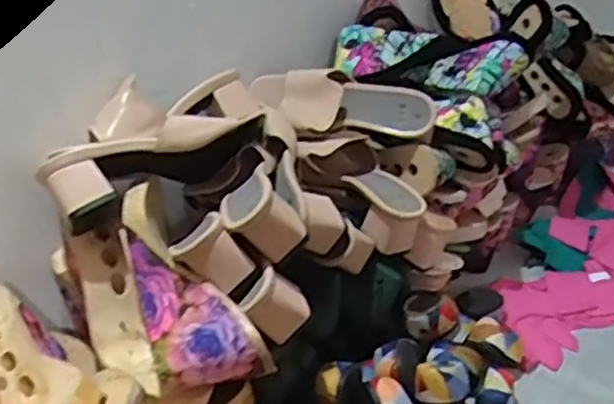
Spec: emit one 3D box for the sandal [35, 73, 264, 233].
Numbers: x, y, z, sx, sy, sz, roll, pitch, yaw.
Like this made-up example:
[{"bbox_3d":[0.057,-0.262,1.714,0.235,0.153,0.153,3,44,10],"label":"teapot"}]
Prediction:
[{"bbox_3d":[-0.147,-0.059,0.730,0.237,0.082,0.096,-21,32,-26],"label":"sandal"}]

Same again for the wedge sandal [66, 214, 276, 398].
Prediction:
[{"bbox_3d":[-0.134,0.104,0.650,0.219,0.100,0.080,16,35,35],"label":"wedge sandal"}]

